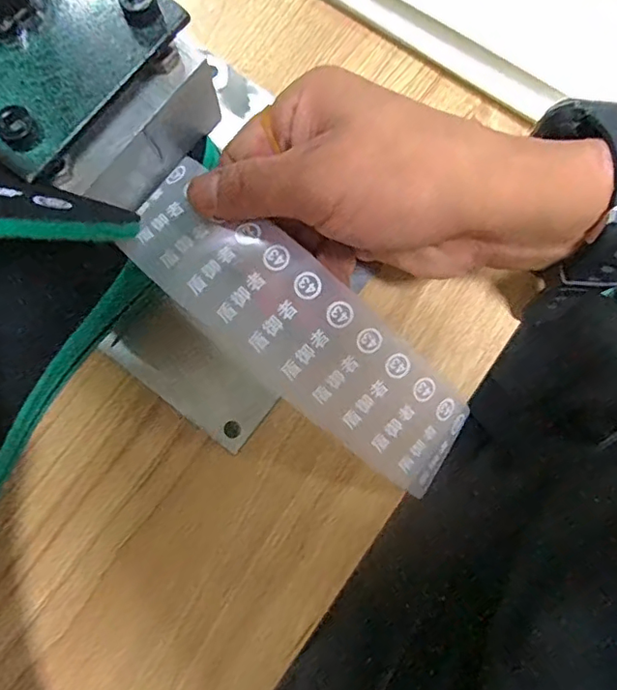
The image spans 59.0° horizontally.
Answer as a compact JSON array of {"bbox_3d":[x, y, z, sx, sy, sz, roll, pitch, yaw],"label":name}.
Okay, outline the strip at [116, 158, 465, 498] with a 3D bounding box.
[{"bbox_3d":[-0.002,-0.005,0.214,0.163,0.035,0.045,40,81,-5],"label":"strip"}]

